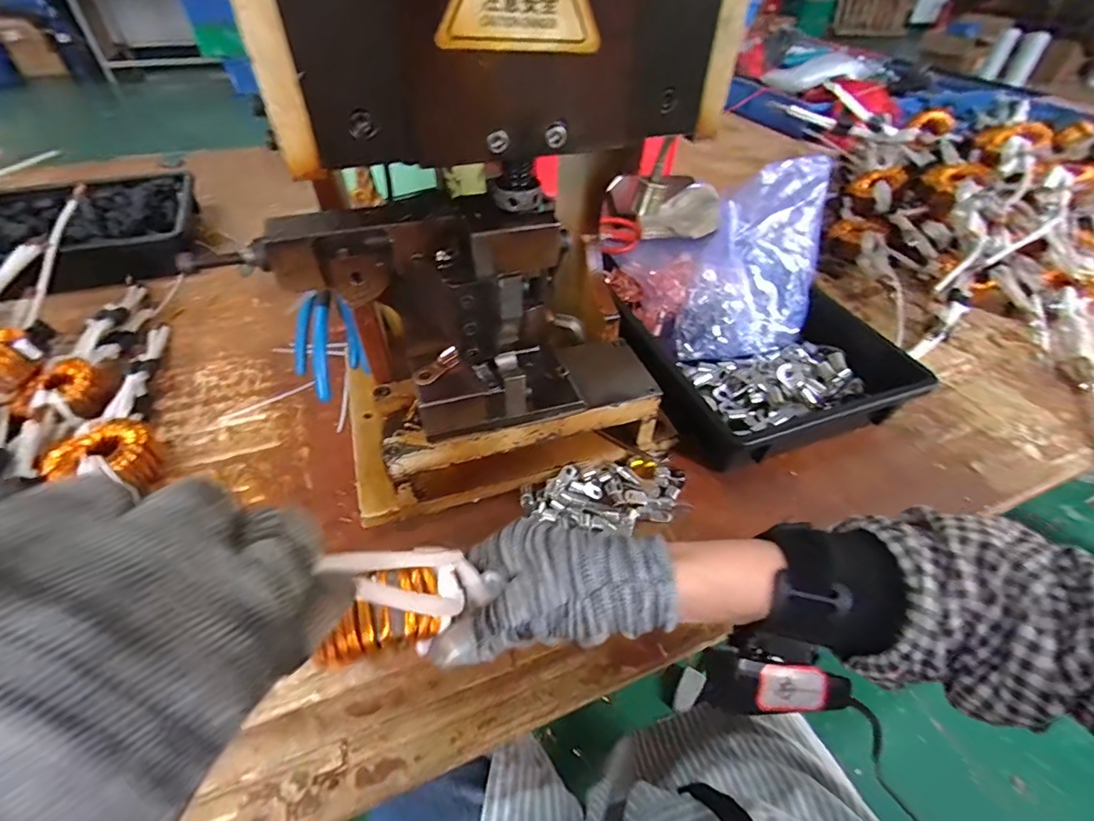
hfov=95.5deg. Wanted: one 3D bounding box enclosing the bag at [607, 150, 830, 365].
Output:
[{"bbox_3d":[0.206,-0.192,0.593,0.171,0.186,0.200,-11,46,-13],"label":"bag"}]

